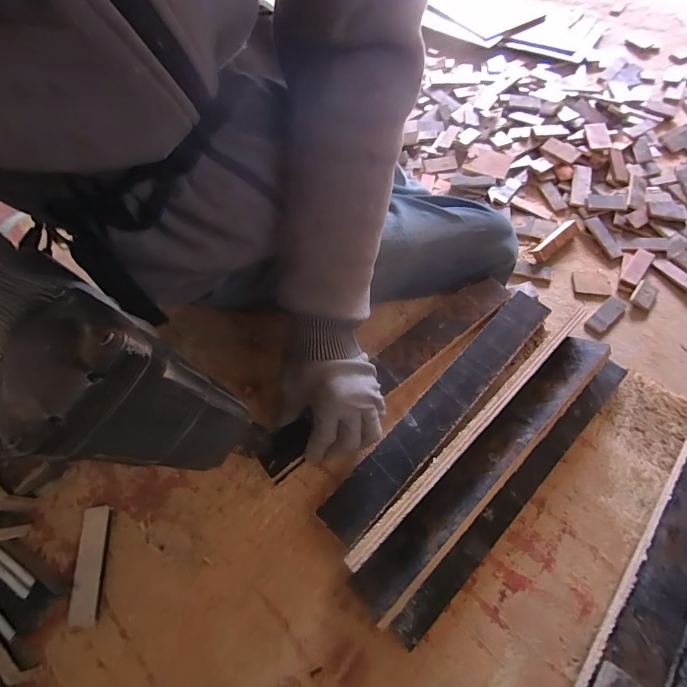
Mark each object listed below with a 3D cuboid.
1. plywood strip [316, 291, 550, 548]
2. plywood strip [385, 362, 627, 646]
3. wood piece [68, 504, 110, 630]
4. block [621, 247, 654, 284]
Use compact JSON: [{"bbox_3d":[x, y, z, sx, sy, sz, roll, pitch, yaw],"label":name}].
[{"bbox_3d":[0.117,0.066,0.422,0.046,0.015,0.365,41,73,18],"label":"plywood strip"},{"bbox_3d":[0.184,0.142,0.378,0.365,0.018,0.030,-41,70,-15],"label":"plywood strip"},{"bbox_3d":[-0.253,0.220,0.371,0.027,0.007,0.105,-11,65,-3],"label":"wood piece"},{"bbox_3d":[1.020,-0.270,1.285,0.054,0.032,0.151,35,69,17],"label":"block"}]

